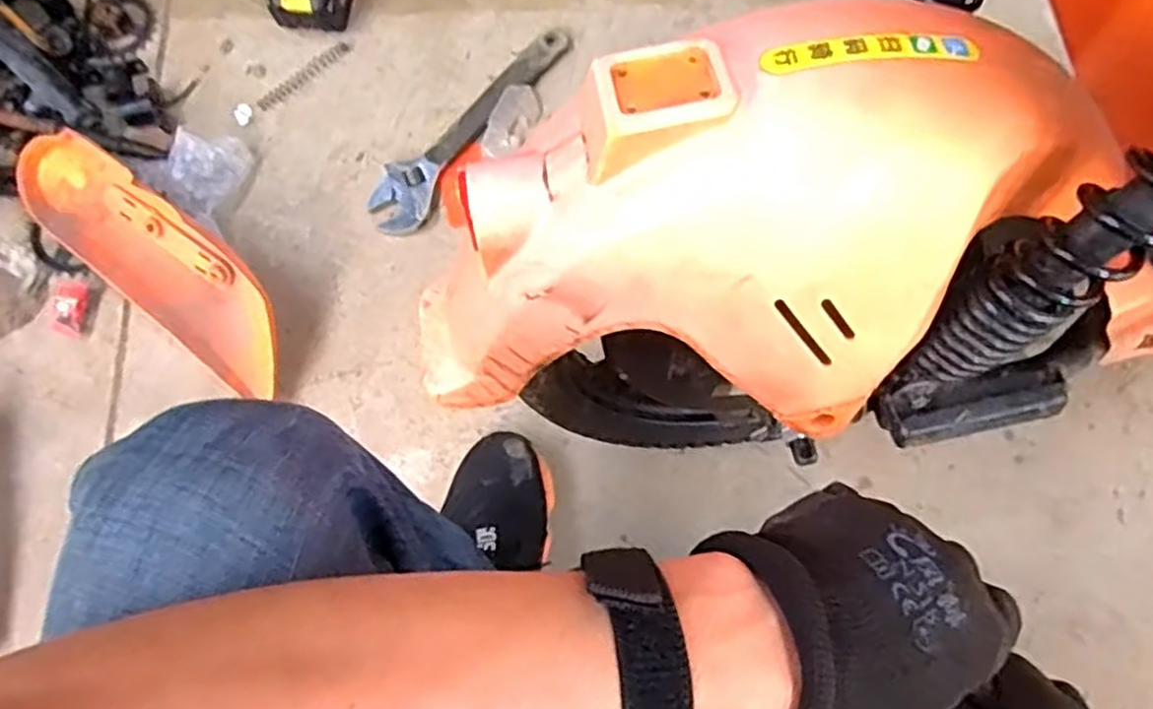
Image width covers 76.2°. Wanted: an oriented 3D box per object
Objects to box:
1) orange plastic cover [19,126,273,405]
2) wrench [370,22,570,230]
[{"bbox_3d":[-0.407,-0.087,0.733,0.325,0.054,0.107,43,80,-3],"label":"orange plastic cover"},{"bbox_3d":[-0.113,-0.248,0.778,0.063,0.029,0.292,37,79,9],"label":"wrench"}]

